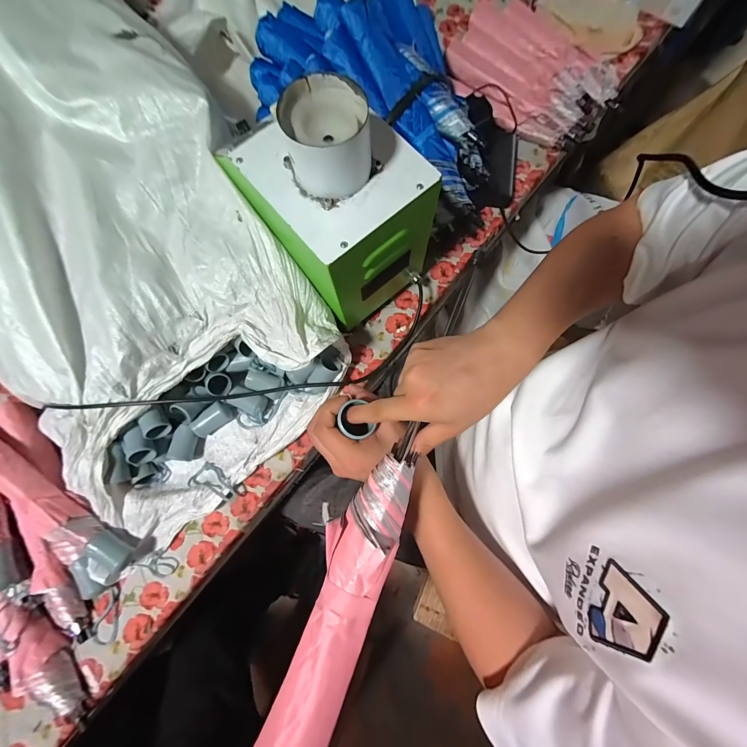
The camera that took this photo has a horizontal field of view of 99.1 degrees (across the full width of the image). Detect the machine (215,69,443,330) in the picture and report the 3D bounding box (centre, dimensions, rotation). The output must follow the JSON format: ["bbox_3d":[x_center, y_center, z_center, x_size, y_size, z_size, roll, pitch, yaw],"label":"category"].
[{"bbox_3d":[-0.042,-0.222,0.442,0.185,0.270,0.193,-37,81,-7],"label":"machine"}]

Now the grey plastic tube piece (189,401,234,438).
[{"bbox_3d":[-0.266,0.076,0.529,0.059,0.038,0.033,-34,80,-6],"label":"grey plastic tube piece"}]

